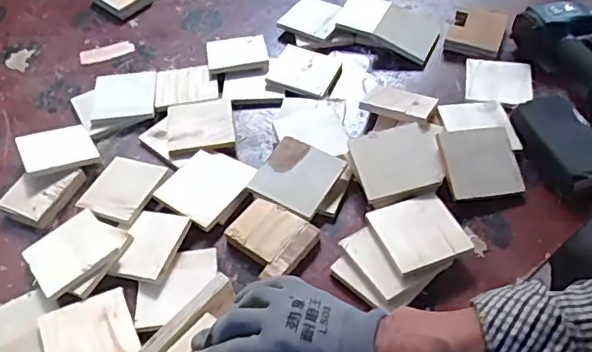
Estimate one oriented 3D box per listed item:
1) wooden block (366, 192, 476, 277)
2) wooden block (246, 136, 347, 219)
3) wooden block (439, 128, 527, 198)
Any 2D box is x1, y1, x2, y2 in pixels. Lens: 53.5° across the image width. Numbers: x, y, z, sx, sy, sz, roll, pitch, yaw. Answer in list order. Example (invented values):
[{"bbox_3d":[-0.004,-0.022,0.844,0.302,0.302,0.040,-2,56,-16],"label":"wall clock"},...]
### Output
[{"bbox_3d":[0.140,0.061,0.660,0.093,0.006,0.089,-16,51,-16],"label":"wooden block"},{"bbox_3d":[0.002,-0.003,0.733,0.091,0.015,0.096,26,60,13],"label":"wooden block"},{"bbox_3d":[0.231,-0.018,0.738,0.097,0.010,0.093,-4,72,-8],"label":"wooden block"}]

